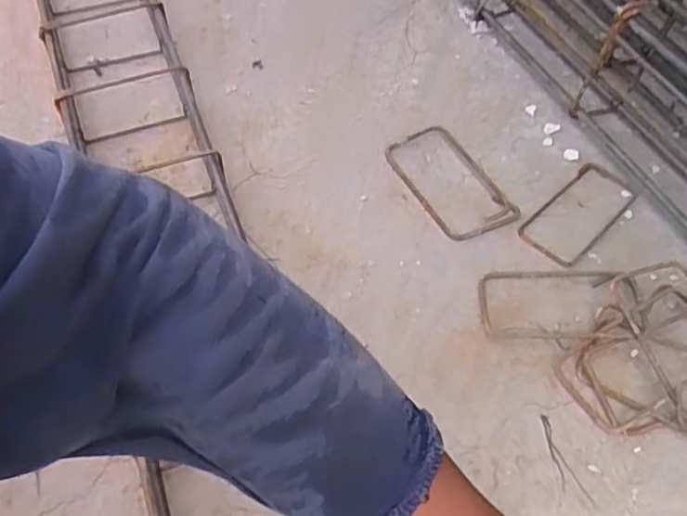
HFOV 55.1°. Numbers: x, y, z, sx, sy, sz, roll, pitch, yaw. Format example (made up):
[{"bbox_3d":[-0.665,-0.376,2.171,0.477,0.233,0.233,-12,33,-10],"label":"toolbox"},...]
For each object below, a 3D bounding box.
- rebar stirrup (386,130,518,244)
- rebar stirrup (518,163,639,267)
[{"bbox_3d":[0.121,-0.087,0.735,0.094,0.009,0.157,-25,60,-18],"label":"rebar stirrup"},{"bbox_3d":[0.258,-0.049,0.719,0.070,0.006,0.154,38,62,22],"label":"rebar stirrup"}]

